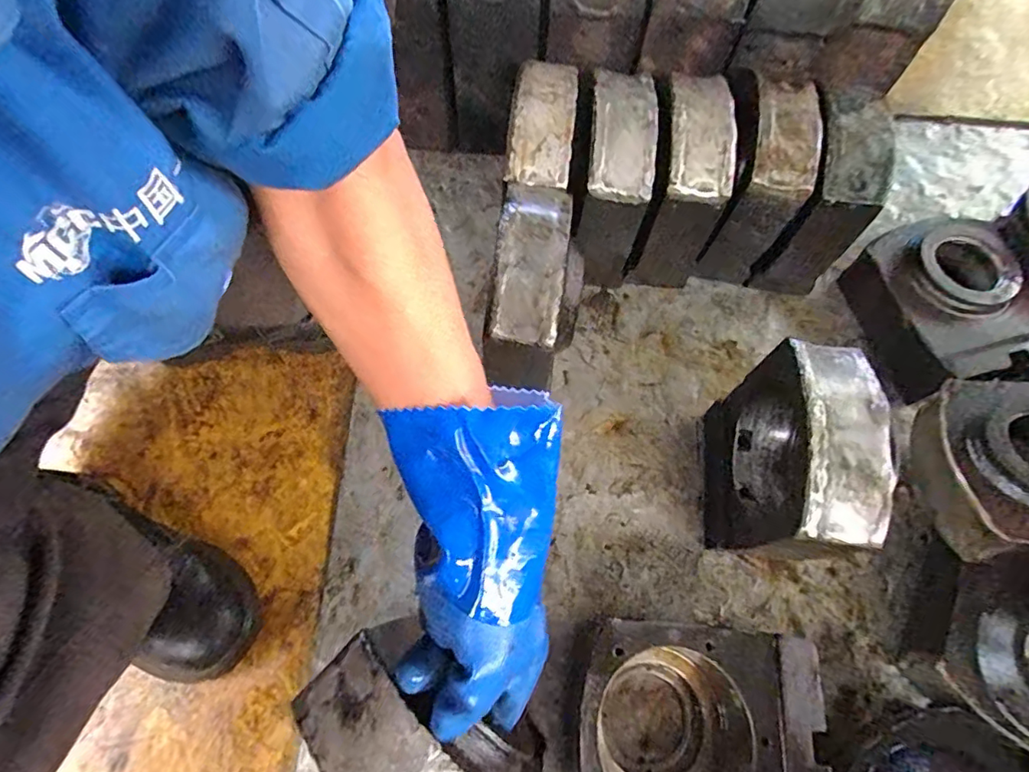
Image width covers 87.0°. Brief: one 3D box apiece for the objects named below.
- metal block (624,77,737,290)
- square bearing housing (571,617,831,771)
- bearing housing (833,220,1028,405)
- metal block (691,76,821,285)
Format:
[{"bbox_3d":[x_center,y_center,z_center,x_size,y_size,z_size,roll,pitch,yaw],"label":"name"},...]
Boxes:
[{"bbox_3d":[0.173,-0.202,0.580,0.070,0.187,0.146,10,68,3],"label":"metal block"},{"bbox_3d":[0.143,0.279,0.442,0.182,0.088,0.154,6,68,1],"label":"square bearing housing"},{"bbox_3d":[0.471,-0.085,0.602,0.174,0.084,0.178,-15,69,-7],"label":"bearing housing"},{"bbox_3d":[0.253,-0.205,0.580,0.066,0.183,0.111,11,68,3],"label":"metal block"}]

